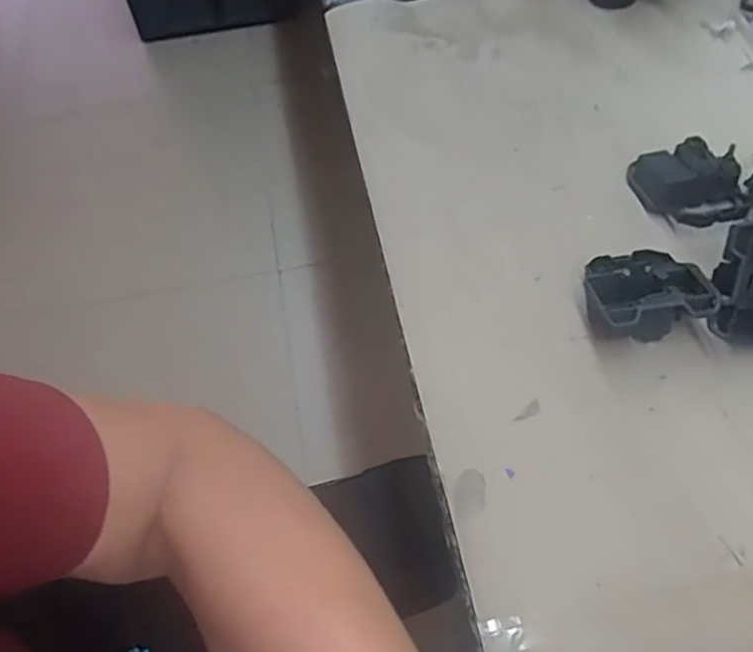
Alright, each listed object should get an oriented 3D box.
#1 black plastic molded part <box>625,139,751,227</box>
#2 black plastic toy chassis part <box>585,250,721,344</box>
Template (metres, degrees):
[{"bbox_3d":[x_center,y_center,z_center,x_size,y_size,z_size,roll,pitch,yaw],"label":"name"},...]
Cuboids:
[{"bbox_3d":[0.220,-0.096,0.477,0.071,0.034,0.060,-3,57,3],"label":"black plastic molded part"},{"bbox_3d":[0.164,-0.023,0.425,0.071,0.037,0.066,-8,57,-1],"label":"black plastic toy chassis part"}]

